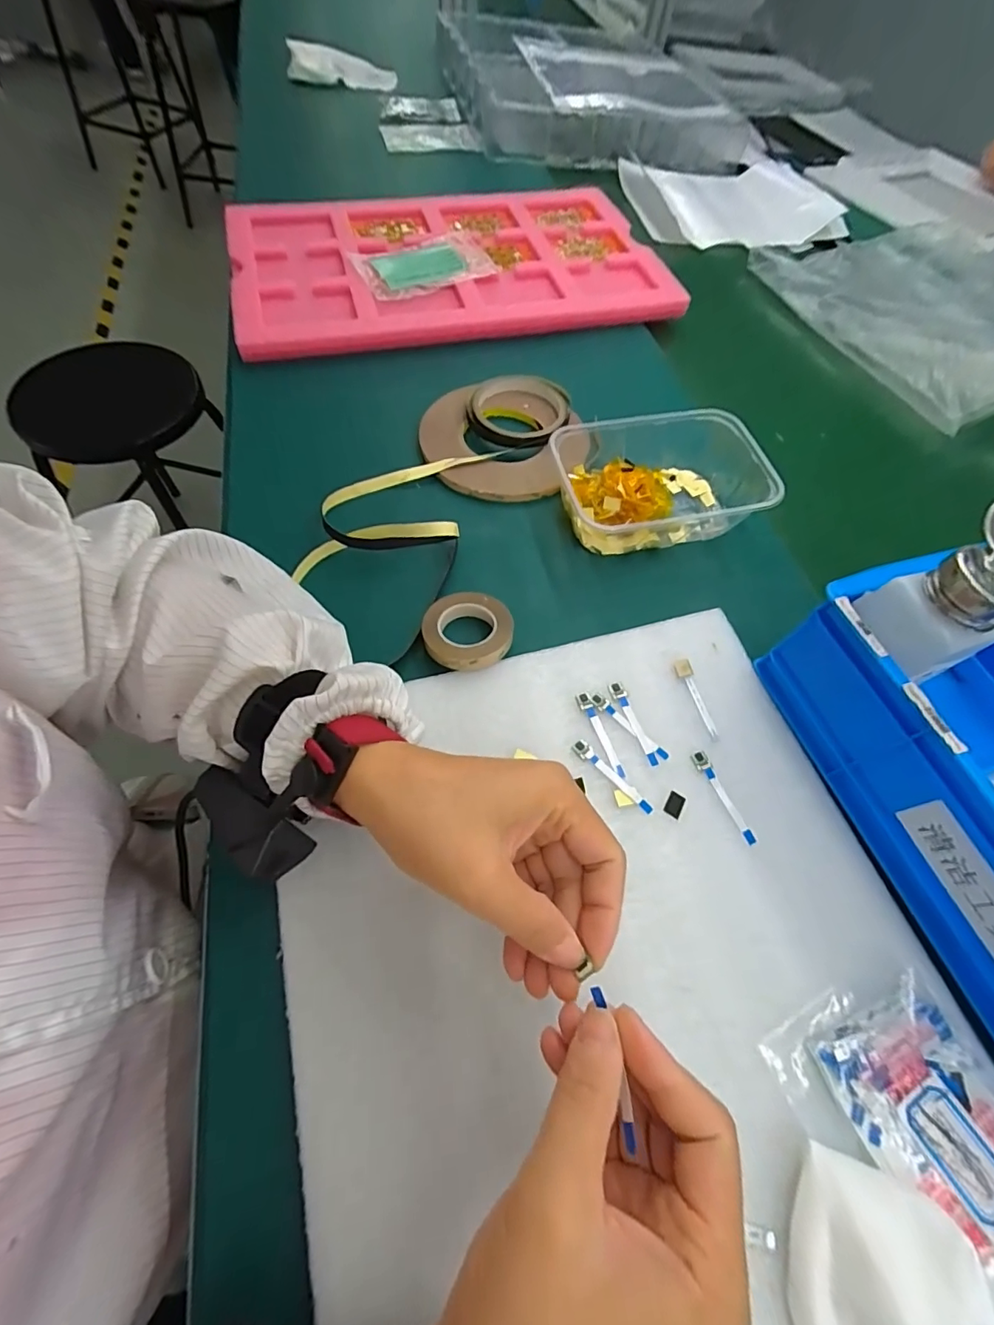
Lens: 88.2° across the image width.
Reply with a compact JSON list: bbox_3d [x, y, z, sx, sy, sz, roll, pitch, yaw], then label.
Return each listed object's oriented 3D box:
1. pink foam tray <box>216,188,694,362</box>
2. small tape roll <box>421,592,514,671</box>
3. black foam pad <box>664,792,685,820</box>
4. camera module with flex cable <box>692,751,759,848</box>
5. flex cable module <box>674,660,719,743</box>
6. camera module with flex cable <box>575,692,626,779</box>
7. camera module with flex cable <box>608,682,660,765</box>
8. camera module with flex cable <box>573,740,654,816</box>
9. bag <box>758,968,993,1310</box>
[{"bbox_3d":[-0.061,-0.485,0.611,0.483,0.027,0.301,-10,63,-10],"label":"pink foam tray"},{"bbox_3d":[-0.020,-0.024,0.359,0.061,0.015,0.060,2,61,-4],"label":"small tape roll"},{"bbox_3d":[0.108,0.086,0.310,0.010,0.004,0.015,27,62,11],"label":"black foam pad"},{"bbox_3d":[0.140,0.082,0.315,0.010,0.004,0.060,-19,65,-15],"label":"camera module with flex cable"},{"bbox_3d":[0.137,0.024,0.346,0.011,0.004,0.058,-13,63,-12],"label":"flex cable module"},{"bbox_3d":[0.067,0.046,0.330,0.009,0.004,0.060,-16,64,-13],"label":"camera module with flex cable"},{"bbox_3d":[0.091,0.039,0.336,0.010,0.004,0.059,-19,65,-15],"label":"camera module with flex cable"},{"bbox_3d":[0.071,0.071,0.317,0.009,0.004,0.059,-39,71,-23],"label":"camera module with flex cable"},{"bbox_3d":[0.205,0.222,0.235,0.093,0.010,0.135,-26,67,-18],"label":"bag"}]

